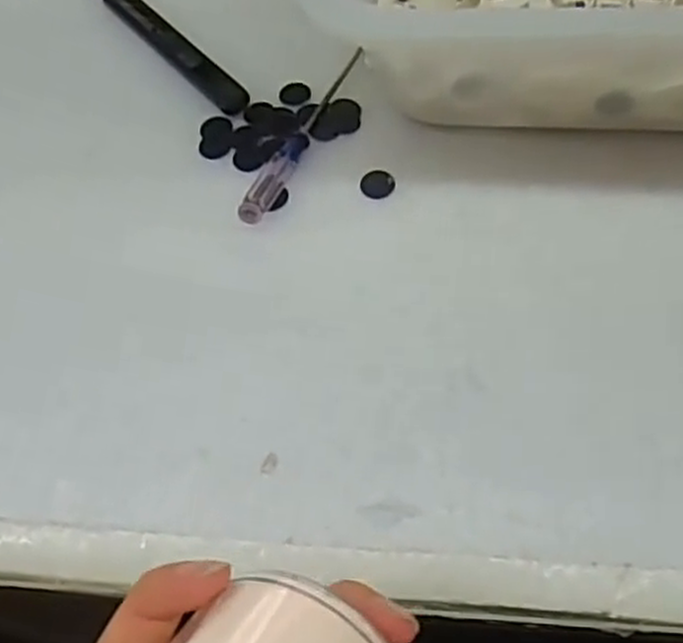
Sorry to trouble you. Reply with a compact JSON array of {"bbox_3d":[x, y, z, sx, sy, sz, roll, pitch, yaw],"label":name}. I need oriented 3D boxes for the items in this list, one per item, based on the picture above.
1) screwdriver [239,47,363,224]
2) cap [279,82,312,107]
[{"bbox_3d":[-0.017,-0.088,0.363,0.010,0.009,0.109,22,66,17],"label":"screwdriver"},{"bbox_3d":[-0.022,-0.111,0.381,0.015,0.004,0.014,-2,61,3],"label":"cap"}]

